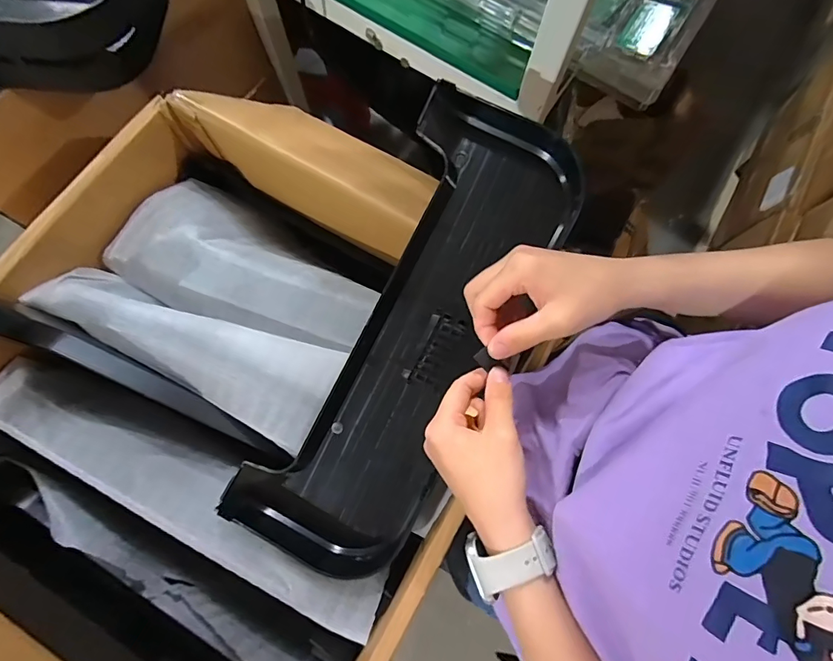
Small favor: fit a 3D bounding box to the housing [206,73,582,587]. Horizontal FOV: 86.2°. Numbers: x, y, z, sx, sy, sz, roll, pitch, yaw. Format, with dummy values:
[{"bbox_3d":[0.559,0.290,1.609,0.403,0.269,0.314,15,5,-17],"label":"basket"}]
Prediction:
[{"bbox_3d":[-0.008,0.008,0.460,0.174,0.051,0.482,27,92,6],"label":"housing"}]

